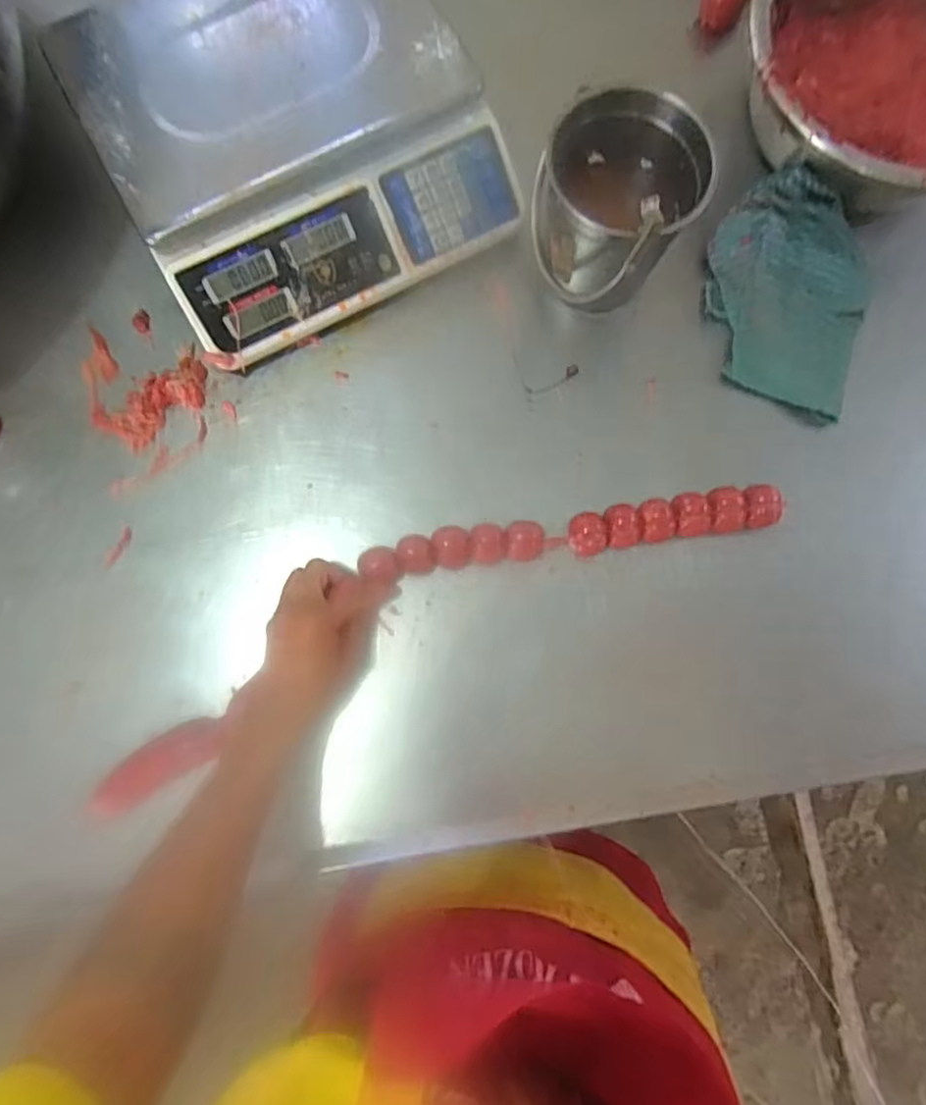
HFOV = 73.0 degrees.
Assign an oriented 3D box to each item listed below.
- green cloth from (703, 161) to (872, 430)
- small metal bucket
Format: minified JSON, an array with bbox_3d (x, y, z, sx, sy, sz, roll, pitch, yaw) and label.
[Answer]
[{"bbox_3d":[0.307,-0.239,0.590,0.143,0.052,0.210,7,83,-1],"label":"green cloth"},{"bbox_3d":[0.130,-0.298,0.544,0.125,0.146,0.137,0,80,-1],"label":"small metal bucket"}]

